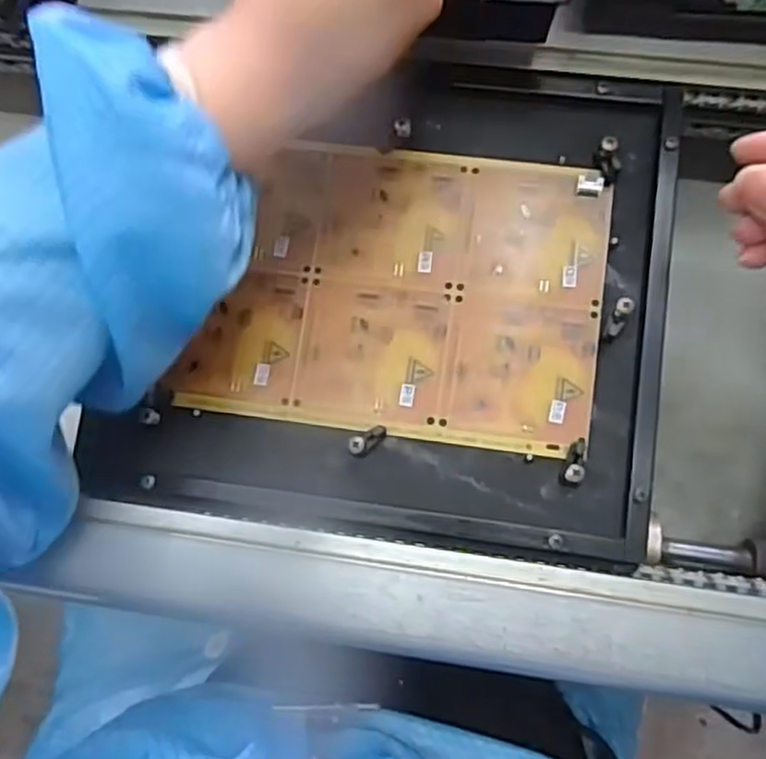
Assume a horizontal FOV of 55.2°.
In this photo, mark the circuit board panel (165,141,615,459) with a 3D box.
[{"bbox_3d":[0.010,-0.044,0.358,0.189,0.004,0.139,7,82,6],"label":"circuit board panel"}]

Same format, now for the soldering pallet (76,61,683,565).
[{"bbox_3d":[0.006,-0.044,0.355,0.250,0.014,0.229,7,82,6],"label":"soldering pallet"}]

